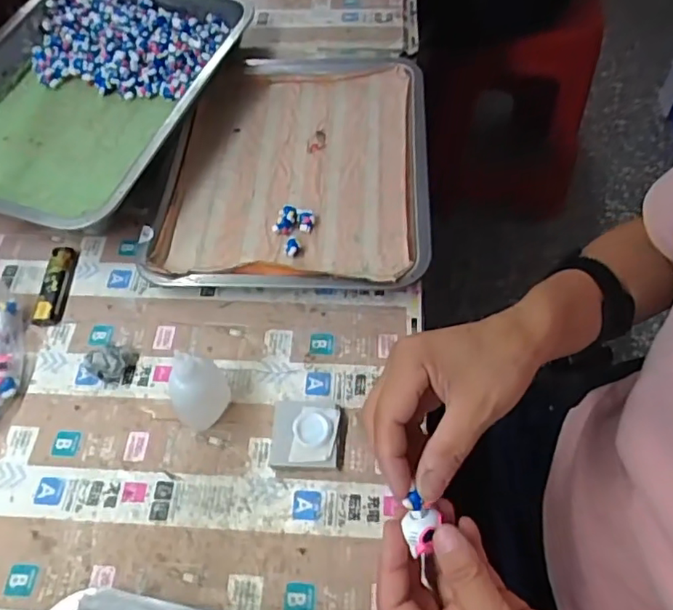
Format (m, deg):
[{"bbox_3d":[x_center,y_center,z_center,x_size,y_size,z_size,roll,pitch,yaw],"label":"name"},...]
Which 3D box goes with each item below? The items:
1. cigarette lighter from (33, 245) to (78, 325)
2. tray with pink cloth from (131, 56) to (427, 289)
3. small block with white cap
[{"bbox_3d":[-0.258,-0.019,0.522,0.019,0.015,0.080,-2,58,0],"label":"cigarette lighter"},{"bbox_3d":[-0.037,-0.142,0.584,0.258,0.042,0.302,3,58,3],"label":"tray with pink cloth"},{"bbox_3d":[-0.022,0.098,0.435,0.054,0.015,0.052,1,58,2],"label":"small block with white cap"}]

